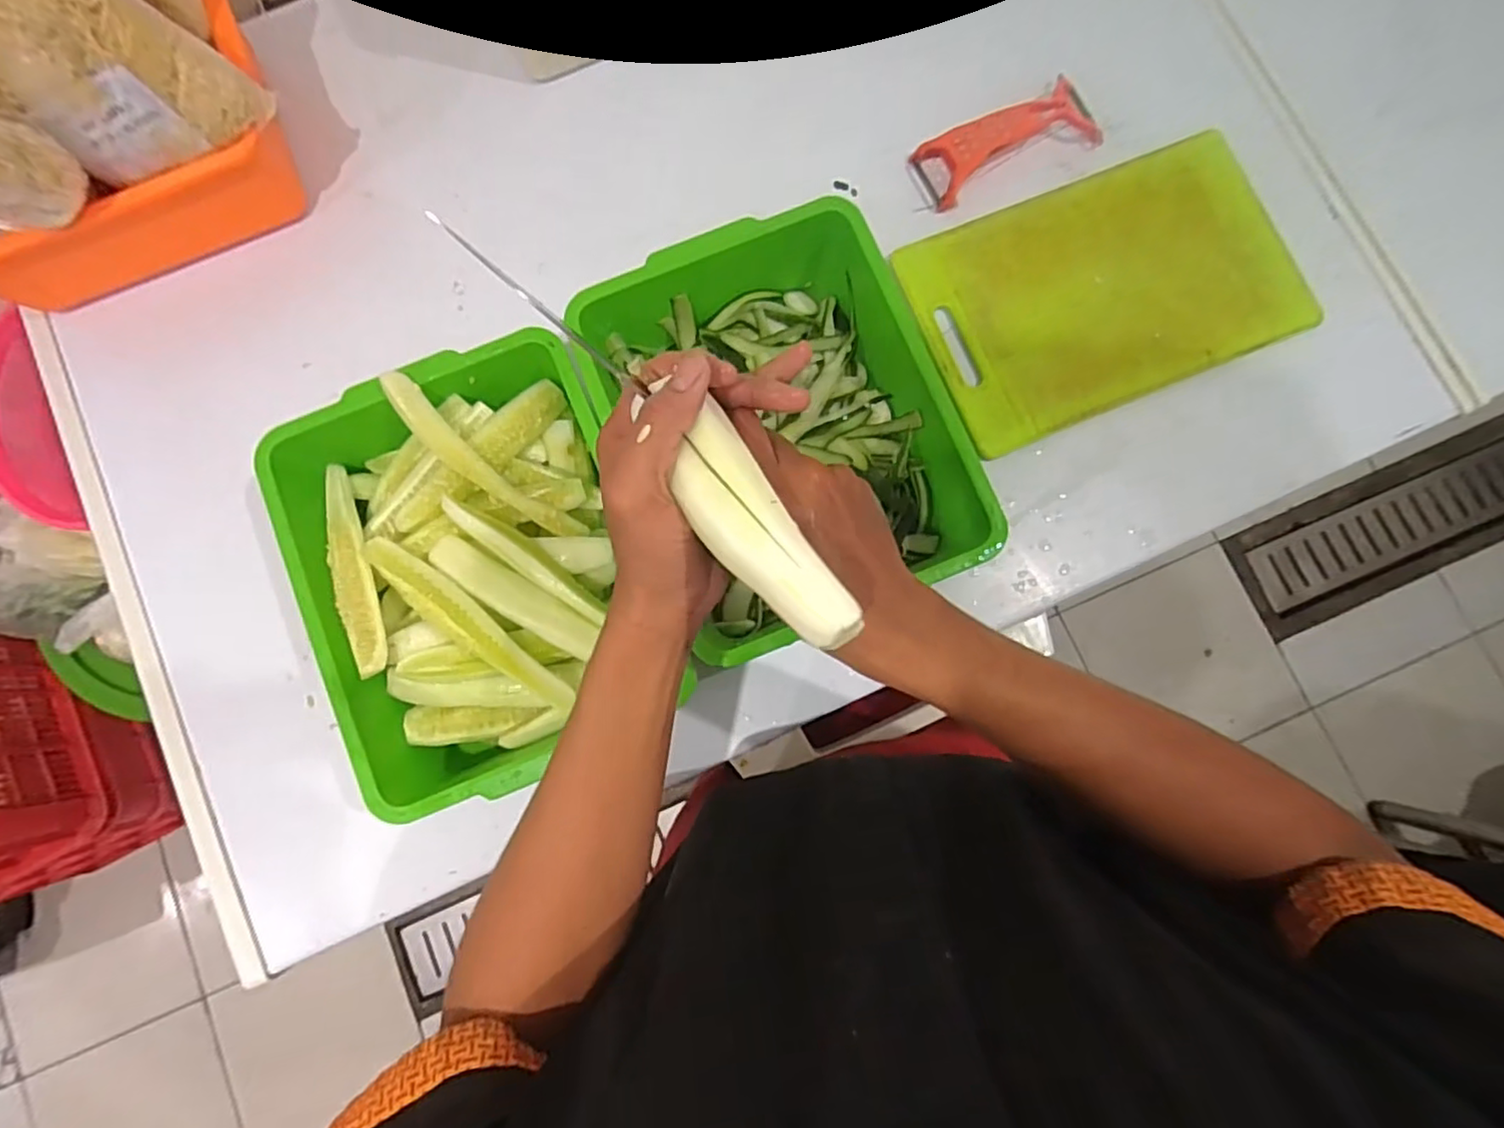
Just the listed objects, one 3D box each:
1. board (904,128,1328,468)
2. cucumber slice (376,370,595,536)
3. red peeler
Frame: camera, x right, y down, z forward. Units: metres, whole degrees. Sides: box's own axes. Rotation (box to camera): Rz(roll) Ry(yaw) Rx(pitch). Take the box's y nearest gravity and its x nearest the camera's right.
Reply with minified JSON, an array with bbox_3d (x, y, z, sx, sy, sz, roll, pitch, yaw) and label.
[{"bbox_3d":[0.312,-0.246,0.578,0.333,0.019,0.203,-22,81,-5],"label":"board"},{"bbox_3d":[-0.197,-0.072,0.479,0.170,0.011,0.028,41,84,-14],"label":"cucumber slice"},{"bbox_3d":[0.233,-0.384,0.589,0.174,0.047,0.068,-28,82,-3],"label":"red peeler"}]

